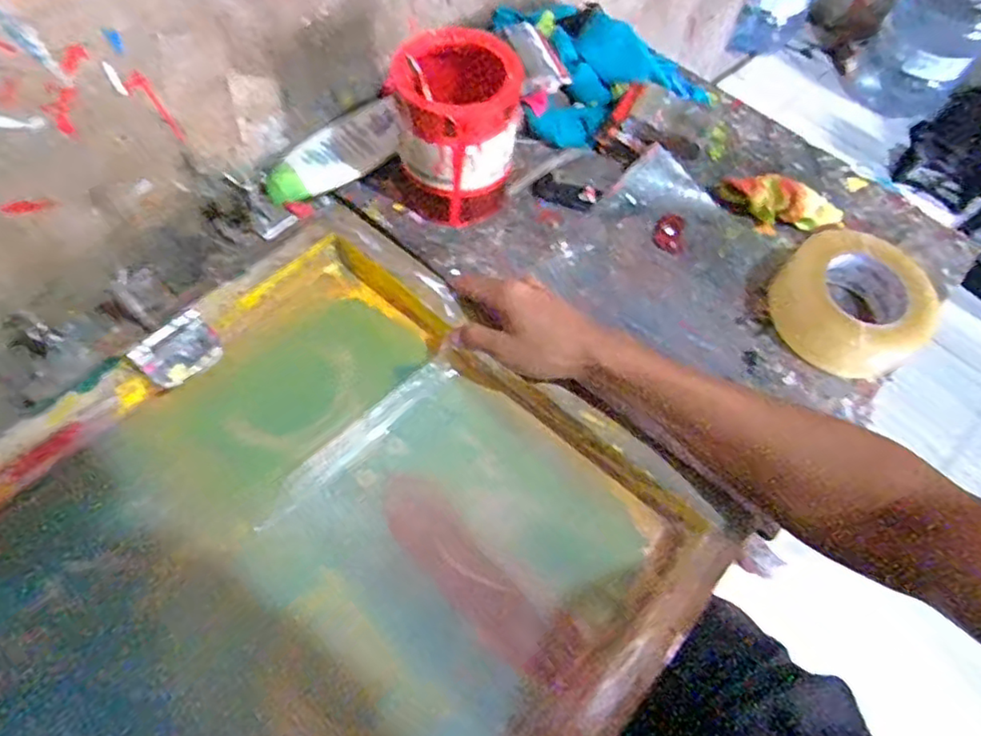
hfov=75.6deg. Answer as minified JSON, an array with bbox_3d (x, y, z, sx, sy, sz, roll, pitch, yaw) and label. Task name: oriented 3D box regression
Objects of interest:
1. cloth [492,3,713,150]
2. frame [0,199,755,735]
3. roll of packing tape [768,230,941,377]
[{"bbox_3d":[0.122,-0.352,0.712,0.217,0.071,0.213,-21,65,-14],"label":"cloth"},{"bbox_3d":[-0.155,0.166,0.441,0.455,0.057,0.541,40,66,16],"label":"frame"},{"bbox_3d":[0.330,-0.060,0.580,0.131,0.057,0.115,29,64,12],"label":"roll of packing tape"}]

